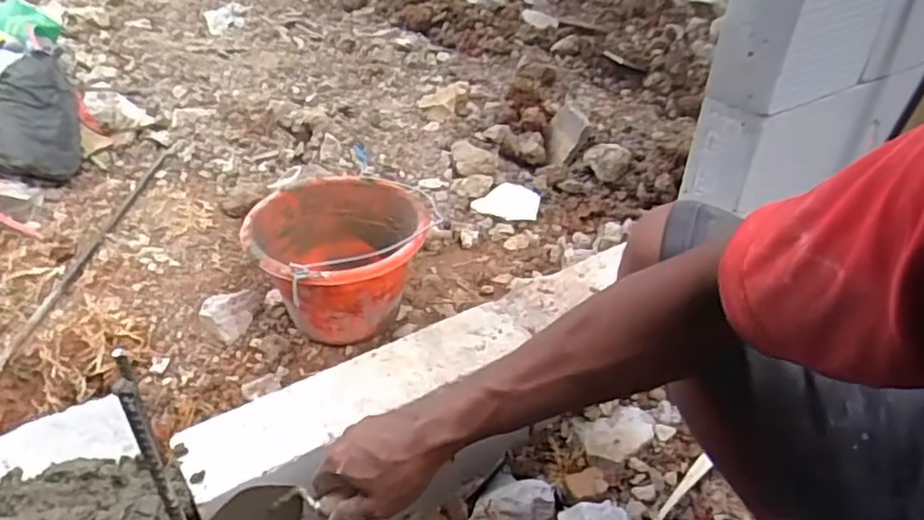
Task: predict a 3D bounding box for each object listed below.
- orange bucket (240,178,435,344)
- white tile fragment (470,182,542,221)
[{"bbox_3d":[-0.172,0.009,0.945,0.230,0.159,0.235,1,35,-1],"label":"orange bucket"},{"bbox_3d":[0.082,-0.108,1.205,0.122,0.006,0.071,13,73,-10],"label":"white tile fragment"}]

